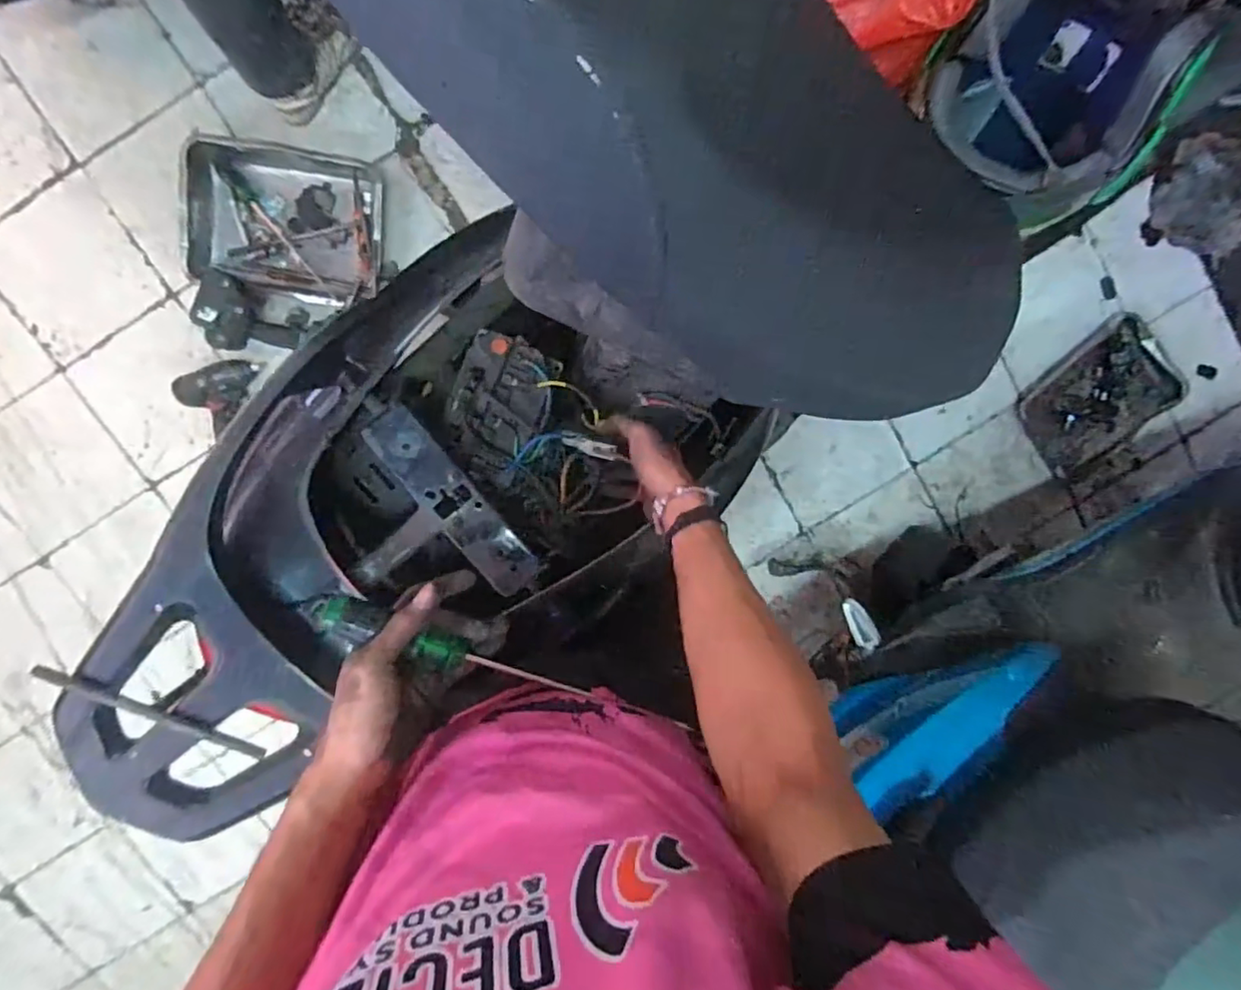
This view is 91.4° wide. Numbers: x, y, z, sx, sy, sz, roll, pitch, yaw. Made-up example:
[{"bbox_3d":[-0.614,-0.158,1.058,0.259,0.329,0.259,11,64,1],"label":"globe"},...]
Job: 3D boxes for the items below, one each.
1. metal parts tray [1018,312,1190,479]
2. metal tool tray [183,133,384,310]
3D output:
[{"bbox_3d":[1.128,-0.226,1.427,0.357,0.034,0.265,-42,98,3],"label":"metal parts tray"},{"bbox_3d":[-0.696,-0.571,1.264,0.401,0.057,0.289,9,98,-4],"label":"metal tool tray"}]

